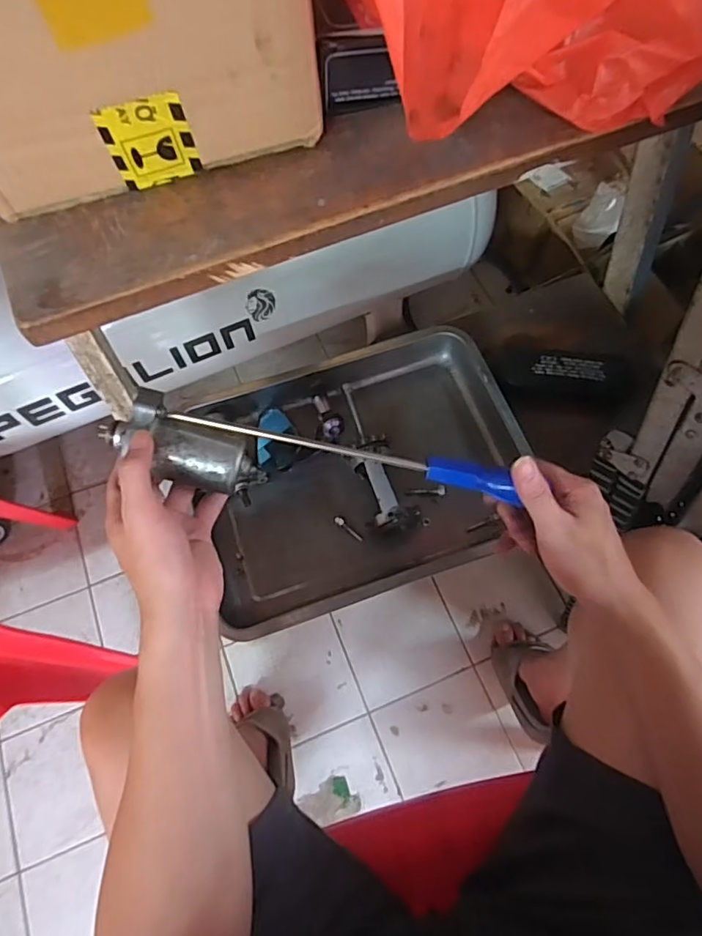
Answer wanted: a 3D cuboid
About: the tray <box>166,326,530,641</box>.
[{"bbox_3d":[0.009,-0.003,0.653,0.366,0.063,0.298,-17,68,-6],"label":"tray"}]

